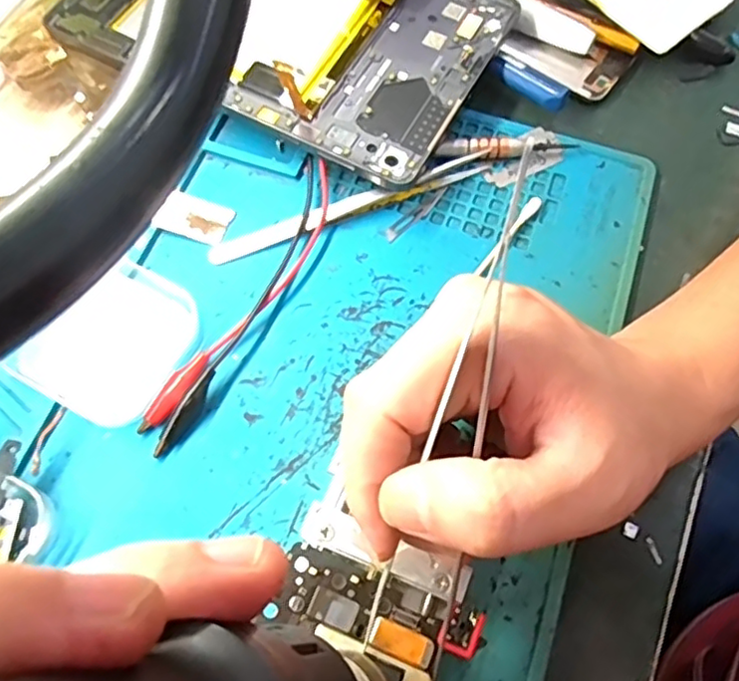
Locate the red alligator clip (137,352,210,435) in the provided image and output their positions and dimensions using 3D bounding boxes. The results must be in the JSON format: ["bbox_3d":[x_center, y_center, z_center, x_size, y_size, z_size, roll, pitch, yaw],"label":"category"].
[{"bbox_3d":[-0.079,0.021,0.258,0.010,0.005,0.039,32,70,12],"label":"red alligator clip"}]

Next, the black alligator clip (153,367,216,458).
[{"bbox_3d":[-0.073,0.029,0.255,0.009,0.004,0.039,22,69,8],"label":"black alligator clip"}]

